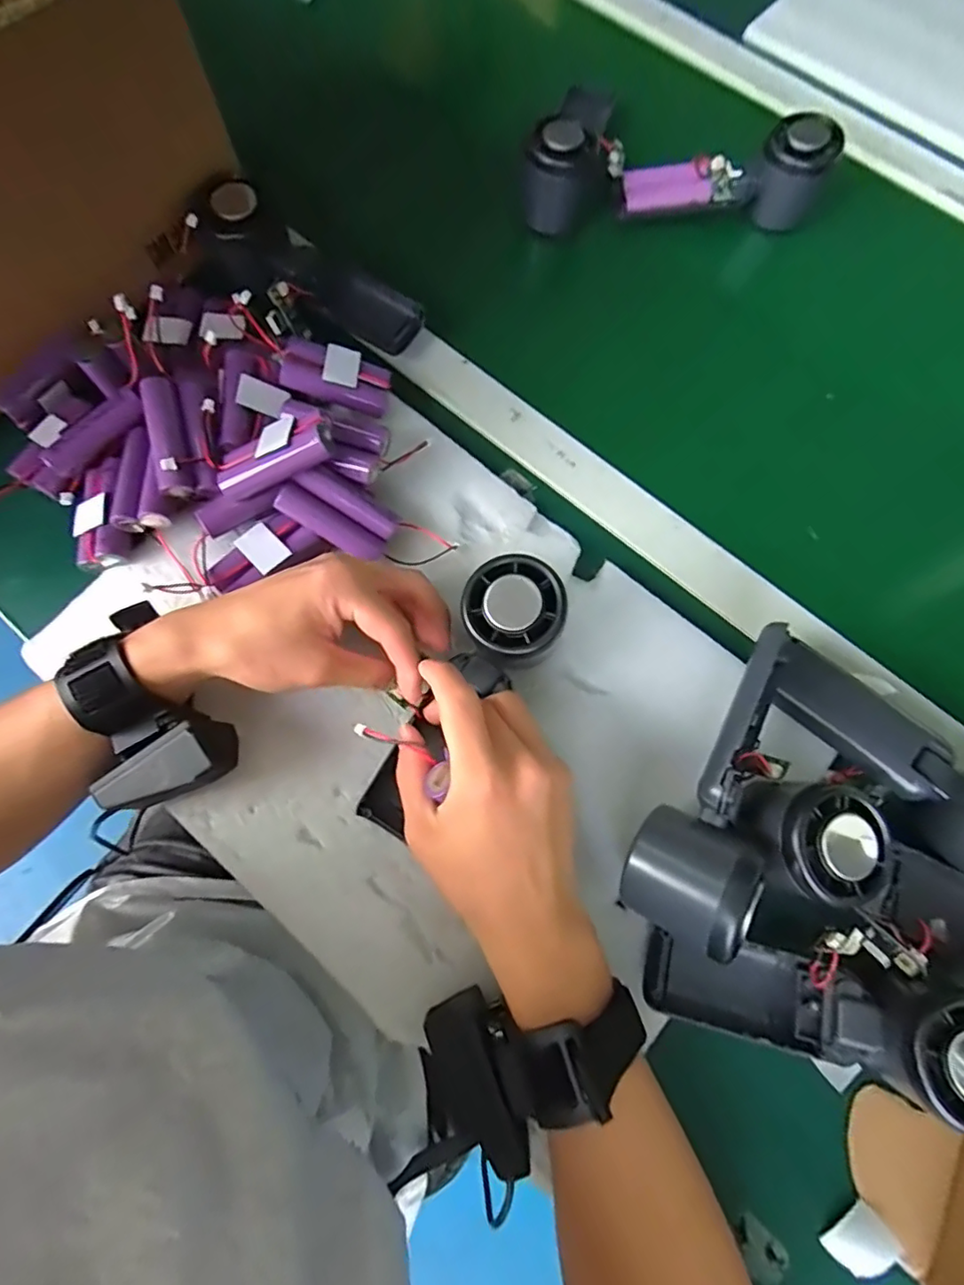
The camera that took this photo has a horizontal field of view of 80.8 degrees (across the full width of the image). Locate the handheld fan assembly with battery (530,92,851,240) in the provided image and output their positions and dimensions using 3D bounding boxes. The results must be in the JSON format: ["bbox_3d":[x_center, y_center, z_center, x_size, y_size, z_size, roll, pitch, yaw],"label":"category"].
[{"bbox_3d":[0.148,-0.371,0.445,0.232,0.079,0.050,-4,74,-3],"label":"handheld fan assembly with battery"}]

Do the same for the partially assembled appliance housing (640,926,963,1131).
[{"bbox_3d":[0.163,0.181,0.276,0.156,0.063,0.055,13,73,2],"label":"partially assembled appliance housing"}]

